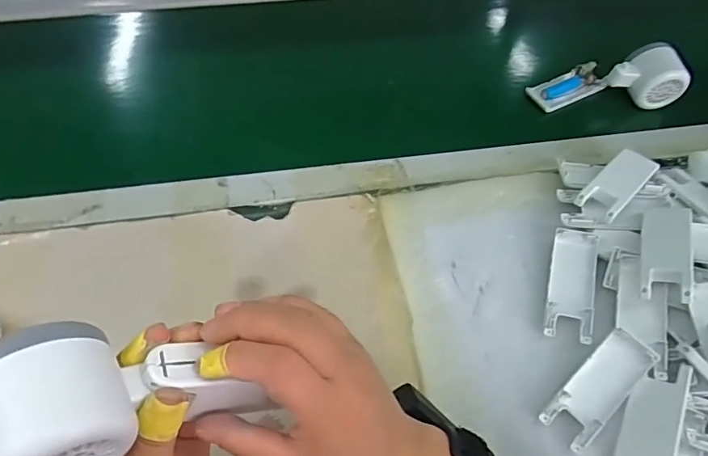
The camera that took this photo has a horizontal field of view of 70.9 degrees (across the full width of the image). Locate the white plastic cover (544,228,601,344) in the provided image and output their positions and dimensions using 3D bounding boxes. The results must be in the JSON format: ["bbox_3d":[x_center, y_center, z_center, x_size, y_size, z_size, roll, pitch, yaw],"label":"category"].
[{"bbox_3d":[0.199,0.050,0.452,0.039,0.007,0.104,10,65,15],"label":"white plastic cover"}]

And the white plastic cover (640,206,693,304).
[{"bbox_3d":[0.278,0.020,0.441,0.038,0.012,0.100,-3,44,35],"label":"white plastic cover"}]

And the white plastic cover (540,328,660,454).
[{"bbox_3d":[0.200,0.130,0.406,0.104,0.009,0.039,-42,66,-10],"label":"white plastic cover"}]

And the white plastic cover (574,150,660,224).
[{"bbox_3d":[0.266,-0.045,0.499,0.097,0.018,0.039,-39,66,-22],"label":"white plastic cover"}]

